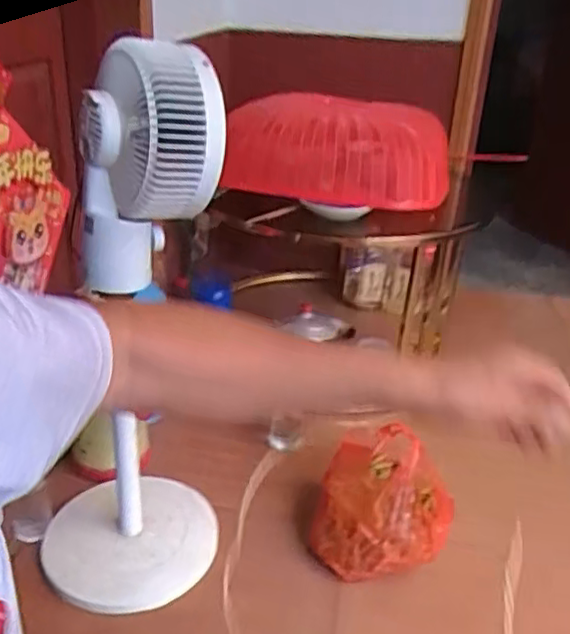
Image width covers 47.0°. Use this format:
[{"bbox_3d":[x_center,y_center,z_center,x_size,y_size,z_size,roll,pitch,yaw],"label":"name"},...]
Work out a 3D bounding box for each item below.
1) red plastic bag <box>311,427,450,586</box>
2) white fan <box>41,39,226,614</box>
[{"bbox_3d":[0.170,0.326,1.145,0.230,0.225,0.189,9,31,13],"label":"red plastic bag"},{"bbox_3d":[-0.244,0.050,0.977,0.254,0.825,0.264,-13,33,-23],"label":"white fan"}]

